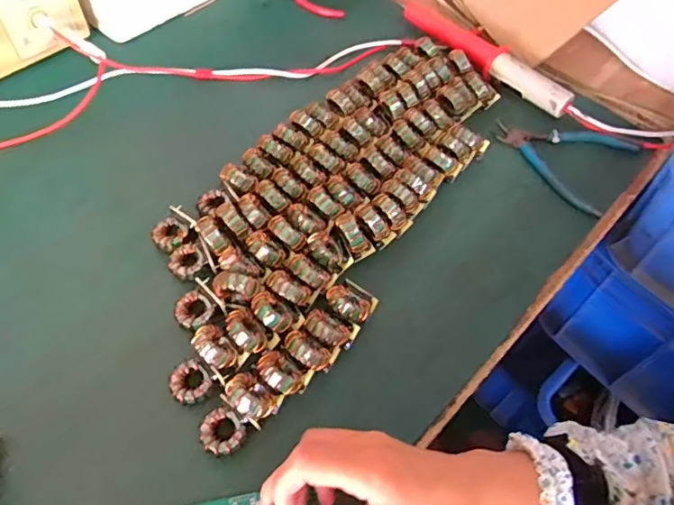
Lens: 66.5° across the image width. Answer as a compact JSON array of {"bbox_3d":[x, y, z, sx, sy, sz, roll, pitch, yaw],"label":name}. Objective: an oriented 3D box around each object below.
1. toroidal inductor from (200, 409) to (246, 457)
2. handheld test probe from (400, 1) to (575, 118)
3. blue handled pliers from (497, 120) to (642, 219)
[{"bbox_3d":[-0.084,0.132,0.375,0.029,0.018,0.031,1,57,-2],"label":"toroidal inductor"},{"bbox_3d":[0.172,-0.252,0.632,0.037,0.033,0.268,-32,64,-21],"label":"handheld test probe"},{"bbox_3d":[0.242,-0.110,0.558,0.136,0.010,0.123,33,62,17],"label":"blue handled pliers"}]

